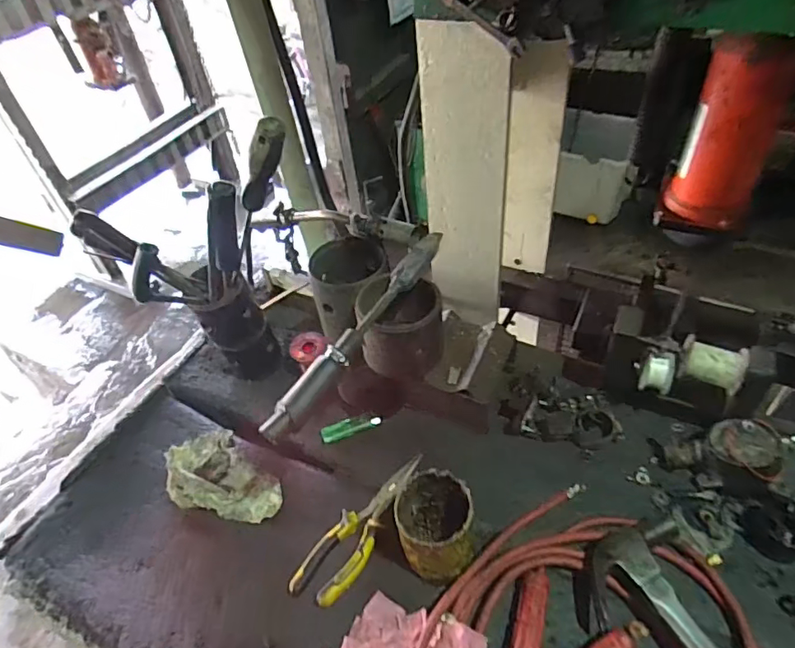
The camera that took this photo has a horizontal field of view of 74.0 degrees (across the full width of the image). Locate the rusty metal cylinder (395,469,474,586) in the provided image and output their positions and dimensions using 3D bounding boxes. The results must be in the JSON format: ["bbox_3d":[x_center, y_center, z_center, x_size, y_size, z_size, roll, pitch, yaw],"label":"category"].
[{"bbox_3d":[0.043,0.216,0.549,0.076,0.113,0.078,-2,46,6],"label":"rusty metal cylinder"}]

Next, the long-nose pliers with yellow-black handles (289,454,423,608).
[{"bbox_3d":[-0.036,0.233,0.611,0.057,0.031,0.200,25,54,28],"label":"long-nose pliers with yellow-black handles"}]

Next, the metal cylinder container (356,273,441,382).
[{"bbox_3d":[0.002,0.000,0.566,0.087,0.081,0.081,-9,45,-2],"label":"metal cylinder container"}]

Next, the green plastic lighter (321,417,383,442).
[{"bbox_3d":[-0.062,0.138,0.706,0.082,0.013,0.021,-16,46,-8],"label":"green plastic lighter"}]

